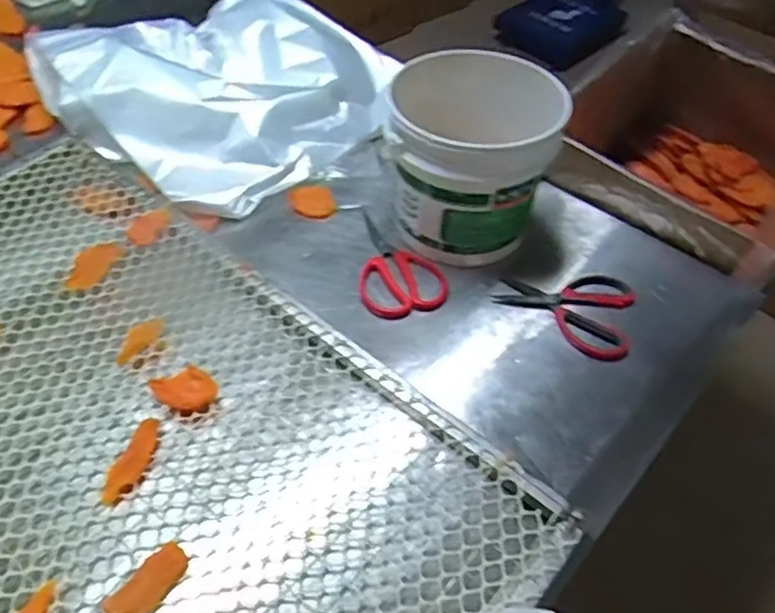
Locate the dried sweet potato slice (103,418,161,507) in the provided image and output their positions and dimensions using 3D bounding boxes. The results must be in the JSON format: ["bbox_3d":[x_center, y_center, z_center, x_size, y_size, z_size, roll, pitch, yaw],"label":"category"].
[{"bbox_3d":[-0.232,0.141,0.587,0.028,0.015,0.082,17,52,10],"label":"dried sweet potato slice"}]

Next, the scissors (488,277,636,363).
[{"bbox_3d":[0.202,-0.001,0.738,0.148,0.021,0.116,16,52,9],"label":"scissors"}]

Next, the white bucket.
[{"bbox_3d":[0.100,-0.166,0.764,0.170,0.191,0.170,2,51,-2],"label":"white bucket"}]

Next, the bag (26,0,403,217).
[{"bbox_3d":[-0.222,-0.327,0.919,0.387,0.095,0.412,37,58,24],"label":"bag"}]

